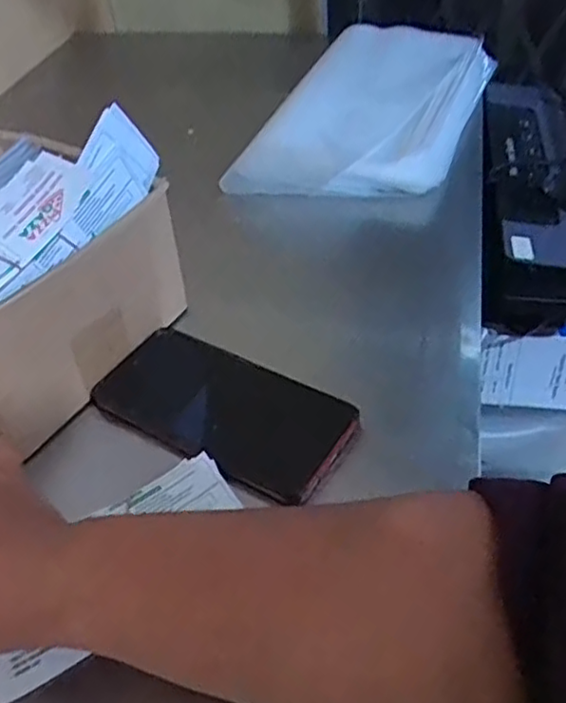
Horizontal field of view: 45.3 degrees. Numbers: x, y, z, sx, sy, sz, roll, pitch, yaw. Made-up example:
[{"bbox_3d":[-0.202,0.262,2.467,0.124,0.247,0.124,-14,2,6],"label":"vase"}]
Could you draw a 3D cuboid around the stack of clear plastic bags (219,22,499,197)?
[{"bbox_3d":[0.096,-0.264,0.708,0.196,0.058,0.307,13,47,17],"label":"stack of clear plastic bags"}]

